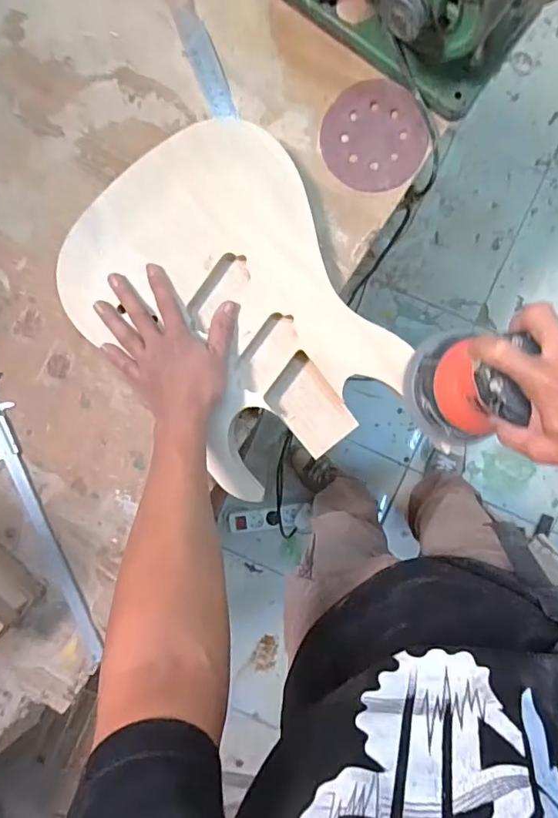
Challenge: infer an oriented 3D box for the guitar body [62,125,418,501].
[{"bbox_3d":[-0.047,-0.113,0.545,0.268,0.051,0.362,-41,89,9],"label":"guitar body"}]

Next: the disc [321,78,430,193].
[{"bbox_3d":[0.108,-0.312,0.569,0.112,0.005,0.119,1,97,8],"label":"disc"}]

